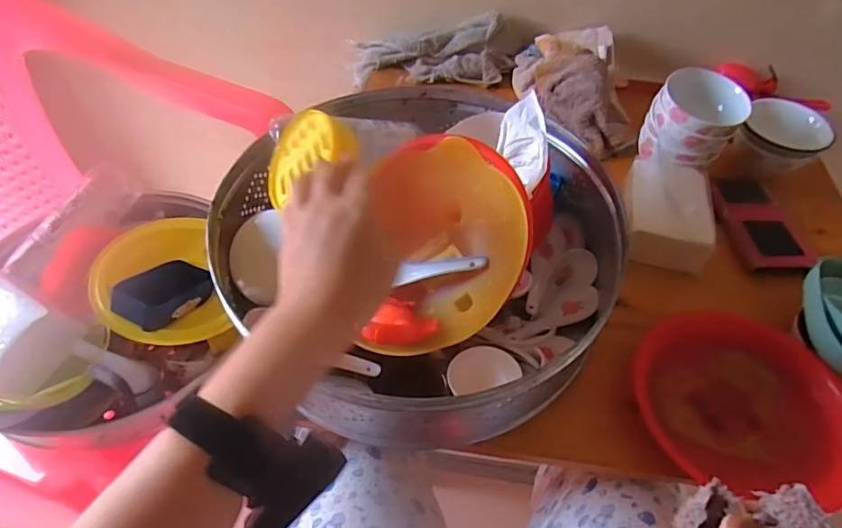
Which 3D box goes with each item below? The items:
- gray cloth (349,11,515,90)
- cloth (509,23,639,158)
[{"bbox_3d":[0.021,-0.348,0.856,0.265,0.091,0.092,4,50,0],"label":"gray cloth"},{"bbox_3d":[0.231,-0.265,0.777,0.155,0.075,0.236,-1,51,-3],"label":"cloth"}]

